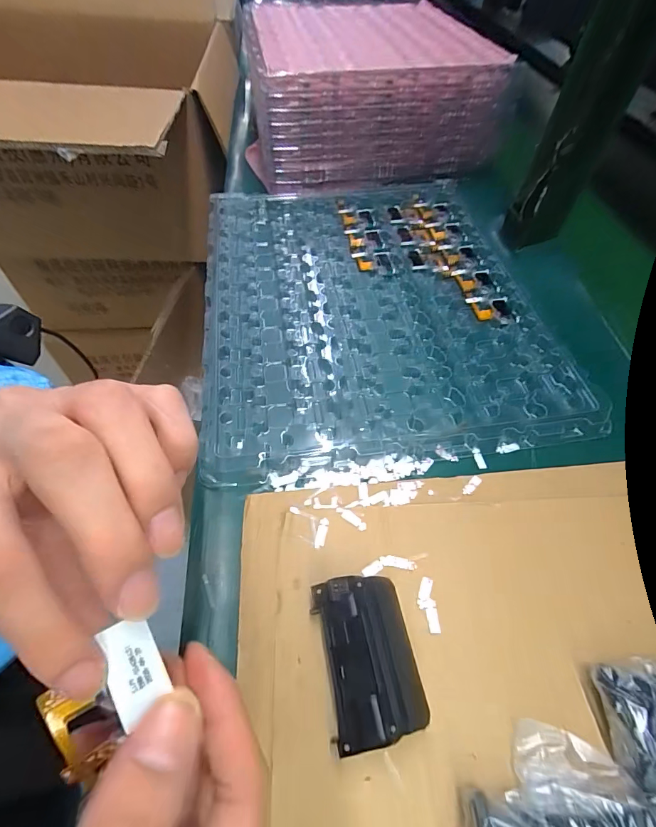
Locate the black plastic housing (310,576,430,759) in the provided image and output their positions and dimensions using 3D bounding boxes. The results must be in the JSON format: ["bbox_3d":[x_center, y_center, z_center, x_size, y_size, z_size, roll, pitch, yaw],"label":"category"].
[{"bbox_3d":[0.021,0.121,0.200,0.045,0.023,0.070,-8,56,-9],"label":"black plastic housing"}]

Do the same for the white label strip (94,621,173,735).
[{"bbox_3d":[-0.063,0.082,0.129,0.016,0.004,0.028,-21,83,-28],"label":"white label strip"}]

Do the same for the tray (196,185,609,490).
[{"bbox_3d":[0.037,-0.115,0.378,0.295,0.016,0.353,-6,56,-5],"label":"tray"}]

